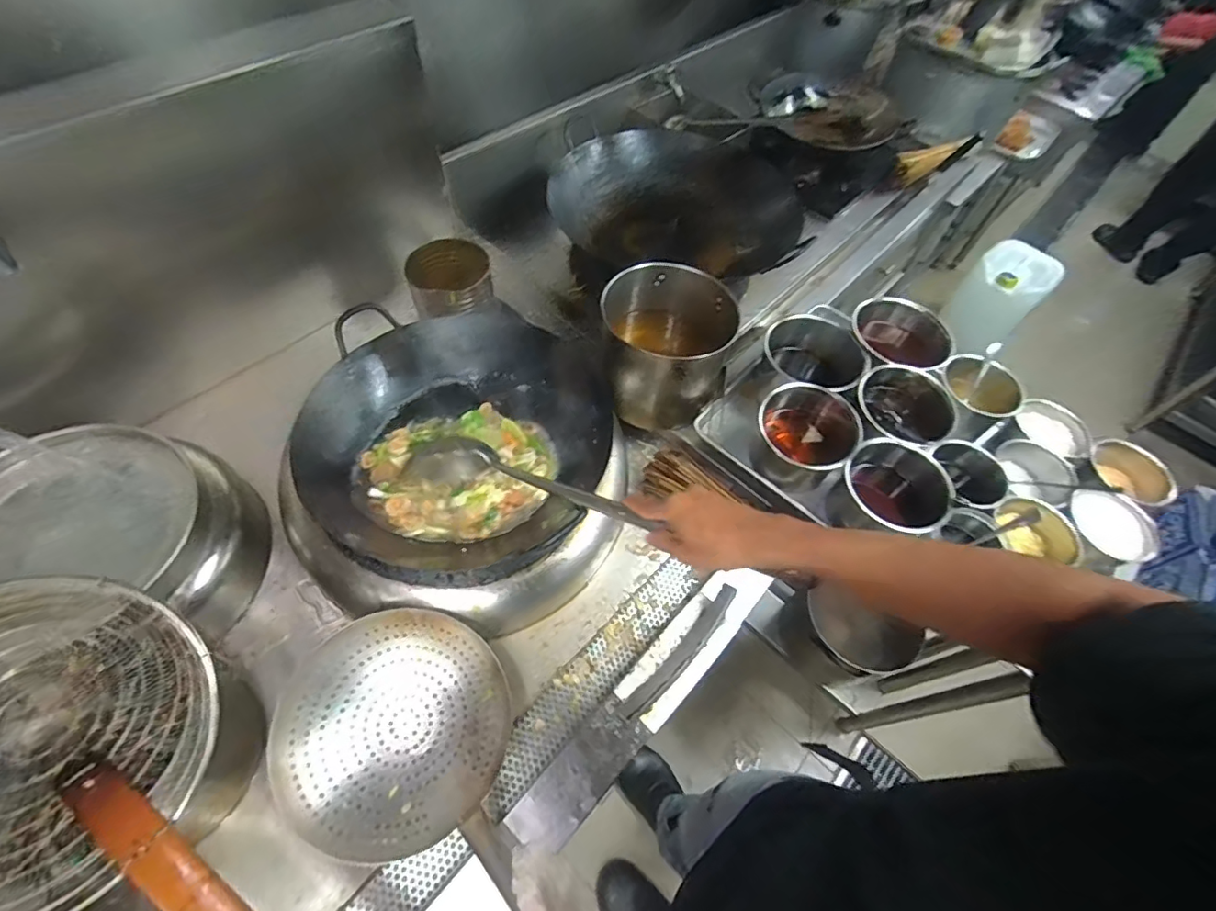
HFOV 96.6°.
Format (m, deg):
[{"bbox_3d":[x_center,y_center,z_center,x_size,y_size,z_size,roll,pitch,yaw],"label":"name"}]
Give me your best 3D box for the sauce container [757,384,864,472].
[{"bbox_3d":[0.316,-0.031,0.884,0.148,0.103,0.151,2,57,-3],"label":"sauce container"}]

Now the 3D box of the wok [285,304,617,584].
[{"bbox_3d":[-0.221,-0.024,0.830,0.428,0.115,0.408,7,56,0],"label":"wok"}]

